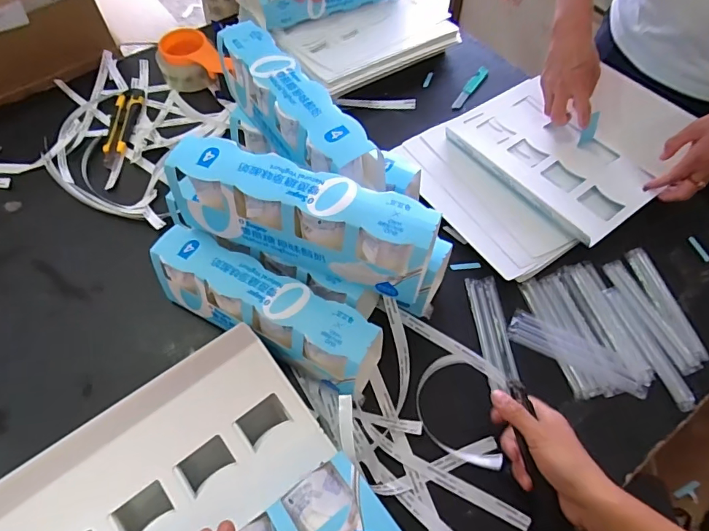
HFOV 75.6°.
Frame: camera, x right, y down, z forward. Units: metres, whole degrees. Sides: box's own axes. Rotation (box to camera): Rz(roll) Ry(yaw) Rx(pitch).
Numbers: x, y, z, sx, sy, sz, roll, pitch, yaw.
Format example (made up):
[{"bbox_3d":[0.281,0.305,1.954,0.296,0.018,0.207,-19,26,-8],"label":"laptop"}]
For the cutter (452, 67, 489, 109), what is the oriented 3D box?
[{"bbox_3d":[0.199,-0.307,0.791,0.021,0.008,0.119,32,65,17],"label":"cutter"}]

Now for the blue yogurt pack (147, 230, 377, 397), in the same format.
[{"bbox_3d":[-0.104,0.052,0.528,0.270,0.102,0.073,24,63,14],"label":"blue yogurt pack"}]

